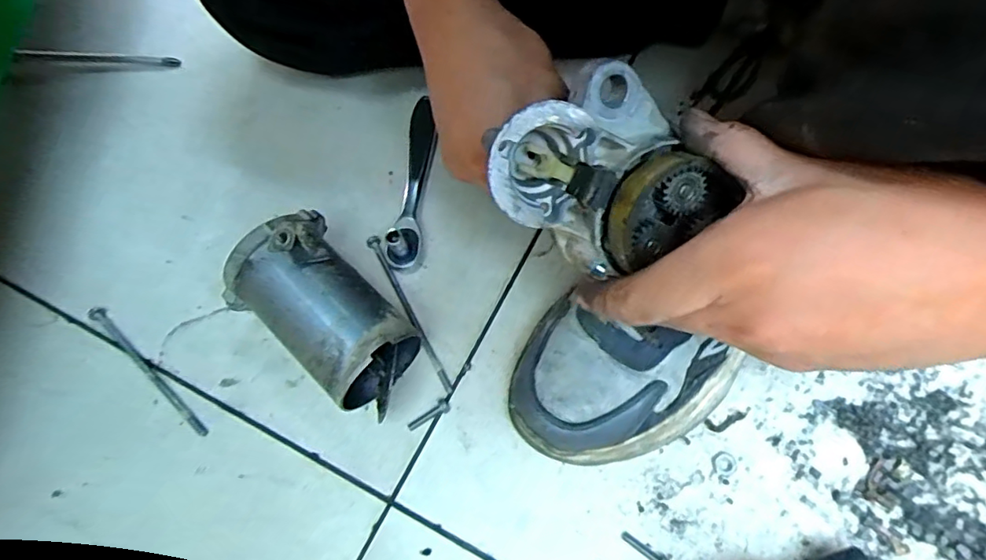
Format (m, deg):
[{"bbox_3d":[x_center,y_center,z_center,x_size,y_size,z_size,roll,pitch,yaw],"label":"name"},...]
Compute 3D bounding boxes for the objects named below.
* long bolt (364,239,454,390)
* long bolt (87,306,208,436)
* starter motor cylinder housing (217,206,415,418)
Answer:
[{"bbox_3d":[-0.058,0.020,0.388,0.009,0.007,0.126,-29,69,-9],"label":"long bolt"},{"bbox_3d":[-0.229,0.058,0.373,0.125,0.005,0.009,38,74,17],"label":"long bolt"},{"bbox_3d":[-0.099,0.020,0.353,0.127,0.077,0.076,37,74,16],"label":"starter motor cylinder housing"}]

